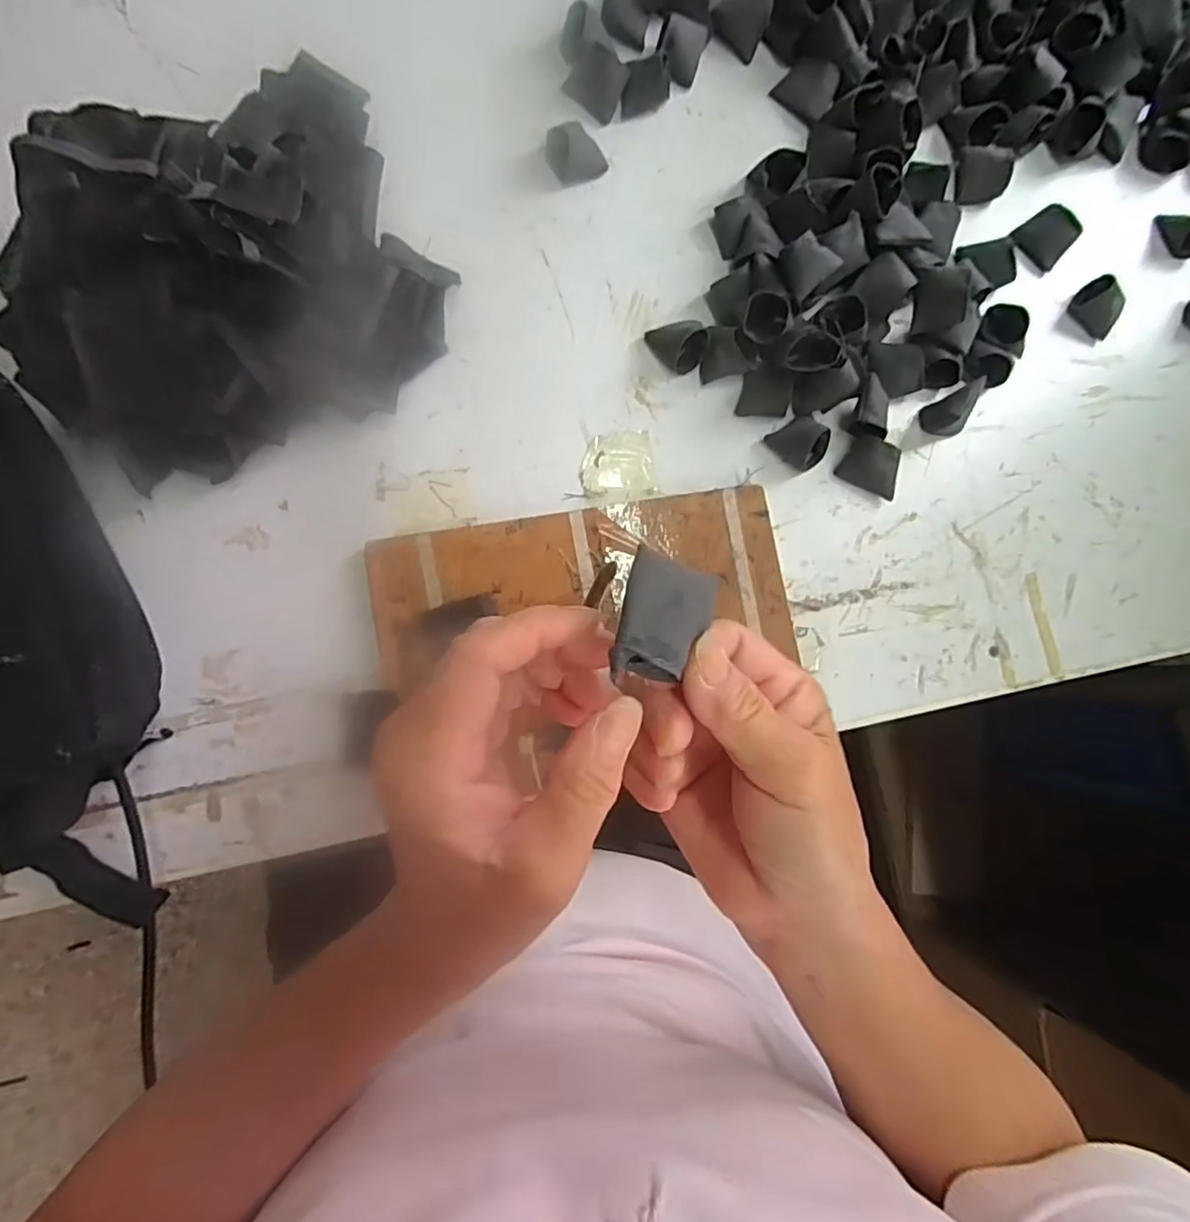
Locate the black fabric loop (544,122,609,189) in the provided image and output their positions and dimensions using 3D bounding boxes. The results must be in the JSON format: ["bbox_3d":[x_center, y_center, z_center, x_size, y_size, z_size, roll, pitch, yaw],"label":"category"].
[{"bbox_3d":[-0.015,-0.336,0.446,0.039,0.016,0.036,-28,87,-9],"label":"black fabric loop"}]

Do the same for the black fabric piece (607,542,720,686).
[{"bbox_3d":[0.022,0.003,0.181,0.035,0.004,0.036,15,84,-36],"label":"black fabric piece"}]

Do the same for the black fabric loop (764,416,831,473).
[{"bbox_3d":[0.148,-0.120,0.429,0.035,0.027,0.036,1,83,-6],"label":"black fabric loop"}]

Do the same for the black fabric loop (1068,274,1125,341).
[{"bbox_3d":[0.397,-0.238,0.476,0.040,0.027,0.026,44,81,1],"label":"black fabric loop"}]

